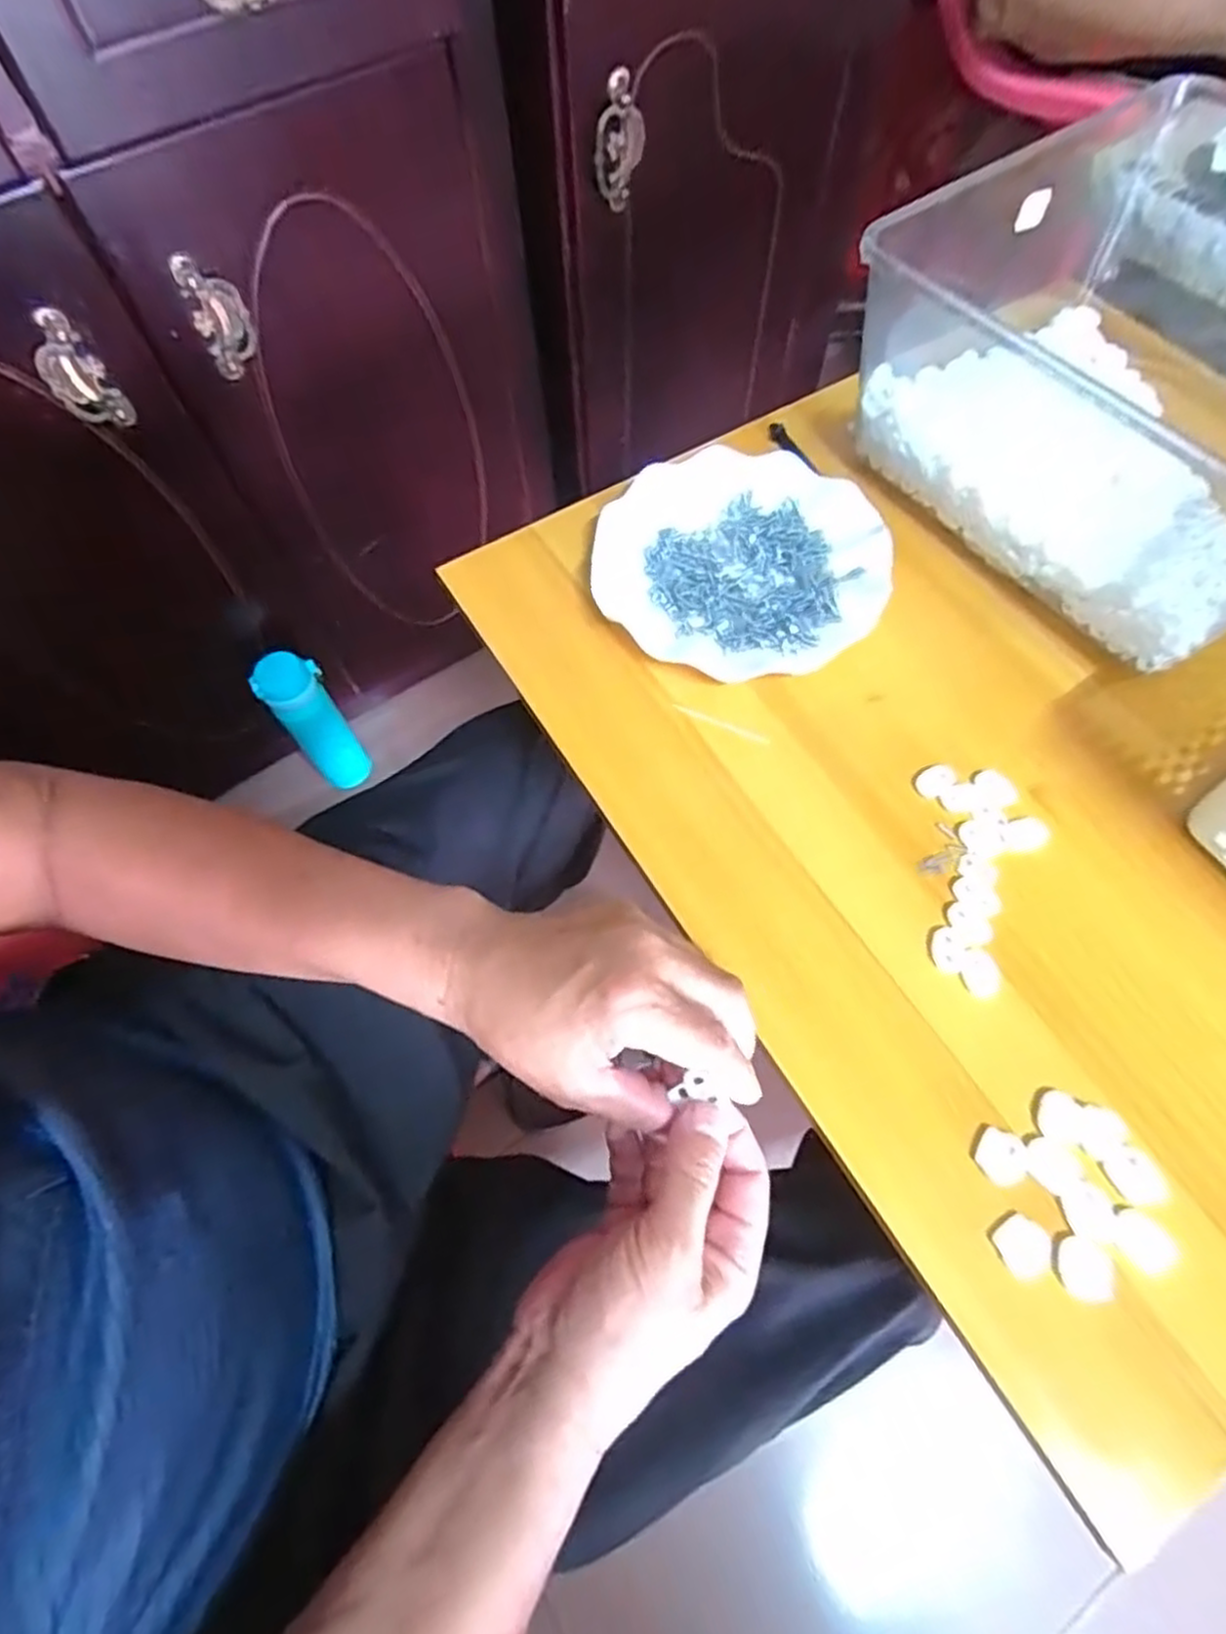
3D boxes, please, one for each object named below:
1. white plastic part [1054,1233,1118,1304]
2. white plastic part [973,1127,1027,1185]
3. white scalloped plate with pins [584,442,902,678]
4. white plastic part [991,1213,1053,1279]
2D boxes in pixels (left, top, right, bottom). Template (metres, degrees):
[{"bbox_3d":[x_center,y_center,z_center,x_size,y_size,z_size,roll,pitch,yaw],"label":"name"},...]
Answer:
[{"bbox_3d":[0.205,0.196,0.320,0.022,0.005,0.024,0,65,1],"label":"white plastic part"},{"bbox_3d":[0.179,0.157,0.342,0.020,0.008,0.022,0,65,1],"label":"white plastic part"},{"bbox_3d":[0.082,-0.166,0.483,0.181,0.024,0.173,0,65,1],"label":"white scalloped plate with pins"},{"bbox_3d":[0.181,0.189,0.324,0.023,0.004,0.023,0,65,1],"label":"white plastic part"}]

